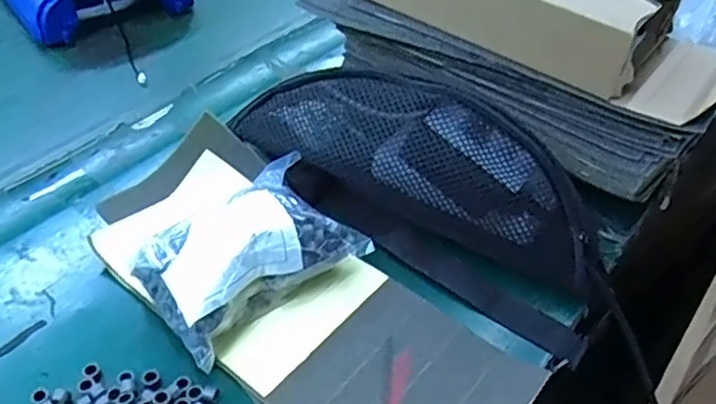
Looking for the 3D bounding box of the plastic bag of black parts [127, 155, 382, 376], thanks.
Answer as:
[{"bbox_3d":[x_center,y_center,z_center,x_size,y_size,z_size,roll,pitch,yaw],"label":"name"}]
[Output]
[{"bbox_3d":[-0.073,0.035,0.423,0.134,0.055,0.096,-31,54,-31],"label":"plastic bag of black parts"}]

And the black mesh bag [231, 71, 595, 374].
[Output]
[{"bbox_3d":[0.044,-0.018,0.441,0.281,0.122,0.049,28,16,13],"label":"black mesh bag"}]

